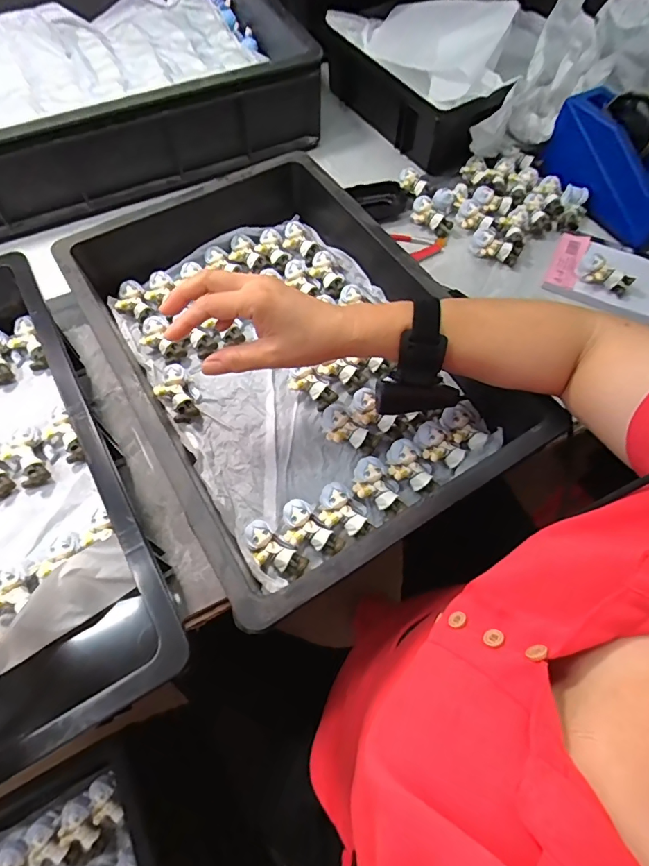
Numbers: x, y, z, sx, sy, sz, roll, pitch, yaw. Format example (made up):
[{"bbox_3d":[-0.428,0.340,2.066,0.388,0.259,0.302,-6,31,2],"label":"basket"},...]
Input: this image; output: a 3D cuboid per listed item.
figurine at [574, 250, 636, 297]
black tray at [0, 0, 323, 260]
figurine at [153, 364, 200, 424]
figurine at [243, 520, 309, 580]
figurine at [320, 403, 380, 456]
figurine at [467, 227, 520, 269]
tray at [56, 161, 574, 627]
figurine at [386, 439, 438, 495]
[{"bbox_3d":[0.344,-0.196,0.547,0.064,0.020,0.039,35,69,15],"label":"figurine"},{"bbox_3d":[-0.353,-0.518,0.671,0.590,0.136,0.414,-21,66,-10],"label":"black tray"},{"bbox_3d":[-0.155,-0.041,0.478,0.038,0.026,0.057,-36,70,-16],"label":"figurine"},{"bbox_3d":[-0.046,0.108,0.402,0.061,0.027,0.030,35,69,15],"label":"figurine"},{"bbox_3d":[0.023,-0.002,0.451,0.038,0.022,0.062,-41,71,-18],"label":"figurine"},{"bbox_3d":[0.222,-0.241,0.582,0.064,0.025,0.031,25,66,11],"label":"figurine"},{"bbox_3d":[-0.041,-0.085,0.464,0.308,0.095,0.451,-29,68,-14],"label":"tray"},{"bbox_3d":[0.085,0.034,0.434,0.056,0.023,0.035,39,70,17],"label":"figurine"}]

